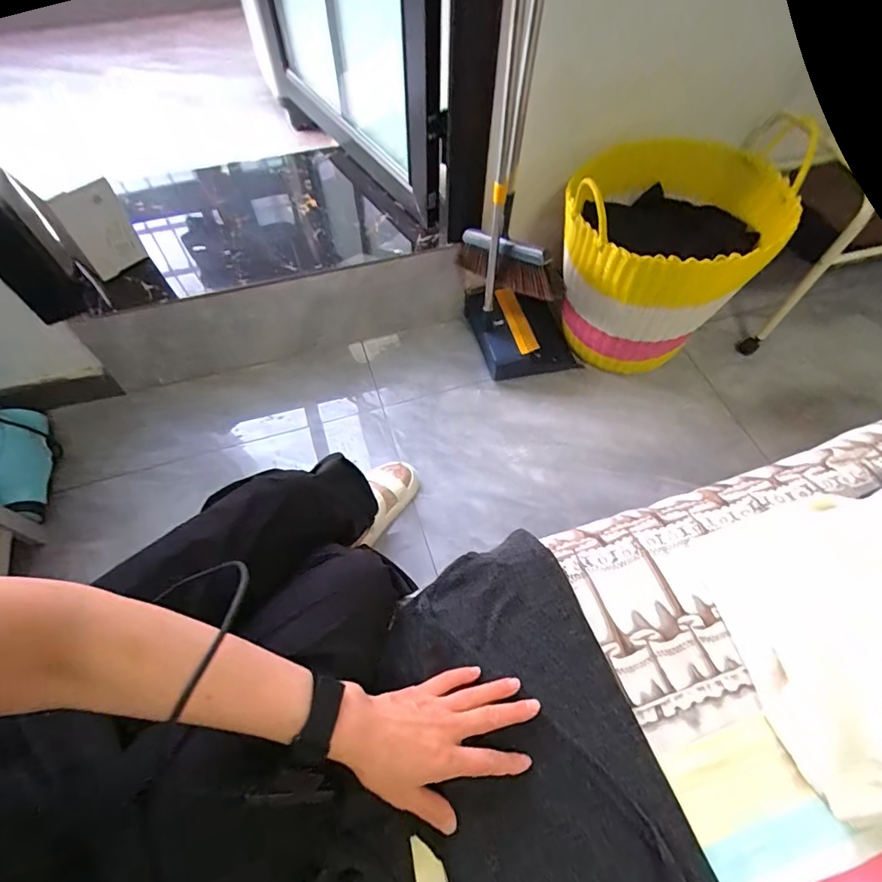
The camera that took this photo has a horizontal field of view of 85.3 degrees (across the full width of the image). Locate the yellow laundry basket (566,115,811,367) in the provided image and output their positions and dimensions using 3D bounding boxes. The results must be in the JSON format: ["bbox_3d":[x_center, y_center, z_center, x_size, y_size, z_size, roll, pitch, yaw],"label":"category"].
[{"bbox_3d":[0.485,-0.371,1.027,0.431,0.404,0.318,-8,61,-5],"label":"yellow laundry basket"}]

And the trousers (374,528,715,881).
[{"bbox_3d":[0.108,0.344,0.379,0.201,0.039,0.552,-18,57,-8],"label":"trousers"}]

